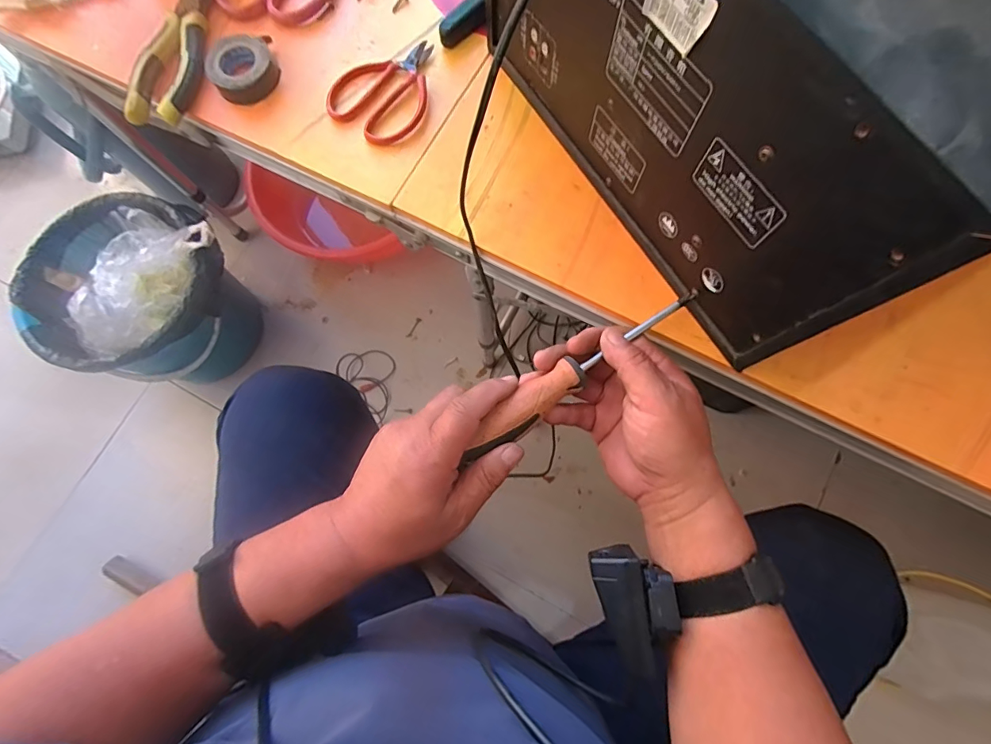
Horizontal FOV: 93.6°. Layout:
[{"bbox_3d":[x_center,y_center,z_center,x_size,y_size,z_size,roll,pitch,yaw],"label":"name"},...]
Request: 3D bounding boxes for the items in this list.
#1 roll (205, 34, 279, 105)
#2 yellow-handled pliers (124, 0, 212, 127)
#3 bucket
[{"bbox_3d":[-0.214,-0.258,0.393,0.052,0.022,0.054,0,78,2],"label":"roll"},{"bbox_3d":[-0.277,-0.291,0.405,0.056,0.015,0.168,1,78,2],"label":"yellow-handled pliers"},{"bbox_3d":[-0.579,-0.116,0.818,0.263,0.267,0.275,-1,77,3],"label":"bucket"}]

